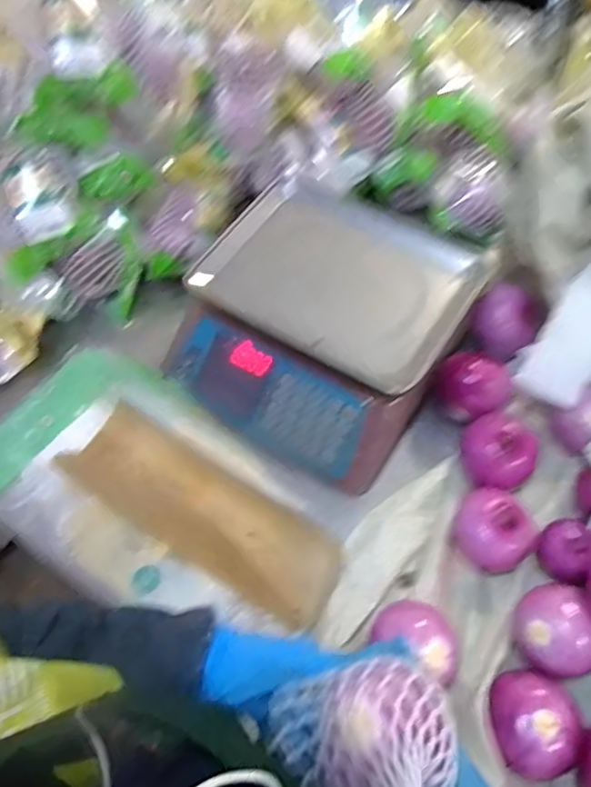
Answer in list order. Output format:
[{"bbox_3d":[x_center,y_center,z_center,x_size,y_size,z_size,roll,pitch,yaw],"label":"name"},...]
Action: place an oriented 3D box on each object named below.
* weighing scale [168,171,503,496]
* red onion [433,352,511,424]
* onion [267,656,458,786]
[{"bbox_3d":[0.031,-0.096,0.796,0.334,0.095,0.341,29,66,20],"label":"weighing scale"},{"bbox_3d":[0.219,-0.005,0.747,0.085,0.065,0.074,37,69,23],"label":"red onion"},{"bbox_3d":[0.050,0.239,0.347,0.102,0.097,0.149,-14,59,-4],"label":"onion"}]

